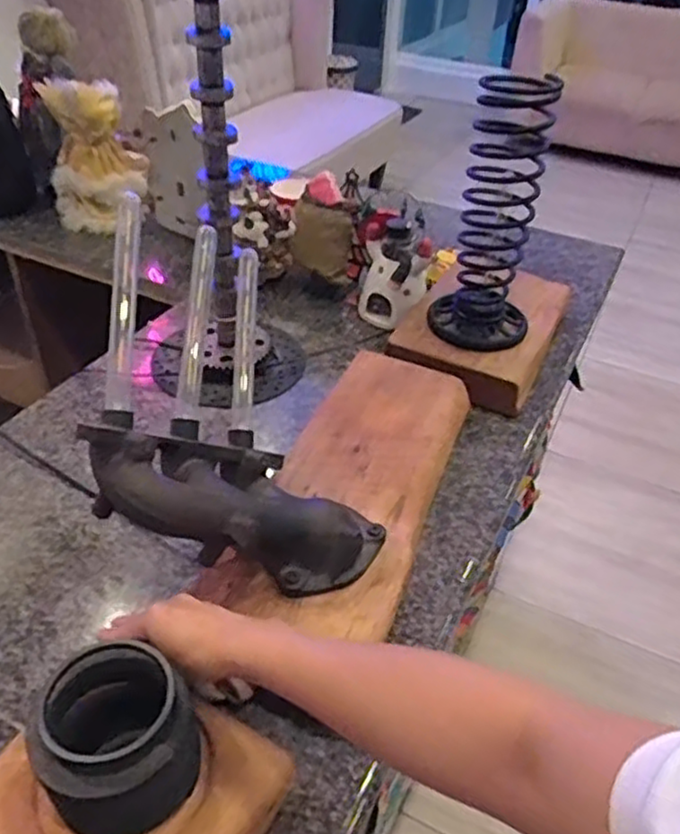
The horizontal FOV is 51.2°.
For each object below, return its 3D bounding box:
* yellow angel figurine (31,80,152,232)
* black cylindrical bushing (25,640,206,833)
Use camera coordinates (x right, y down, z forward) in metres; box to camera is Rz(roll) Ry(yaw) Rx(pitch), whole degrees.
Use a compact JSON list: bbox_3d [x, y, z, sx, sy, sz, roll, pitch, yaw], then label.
[{"bbox_3d":[-0.443,-0.467,1.295,0.168,0.256,0.126,-8,40,-15],"label":"yellow angel figurine"},{"bbox_3d":[-0.154,0.225,0.499,0.105,0.104,0.092,-7,40,-15],"label":"black cylindrical bushing"}]

